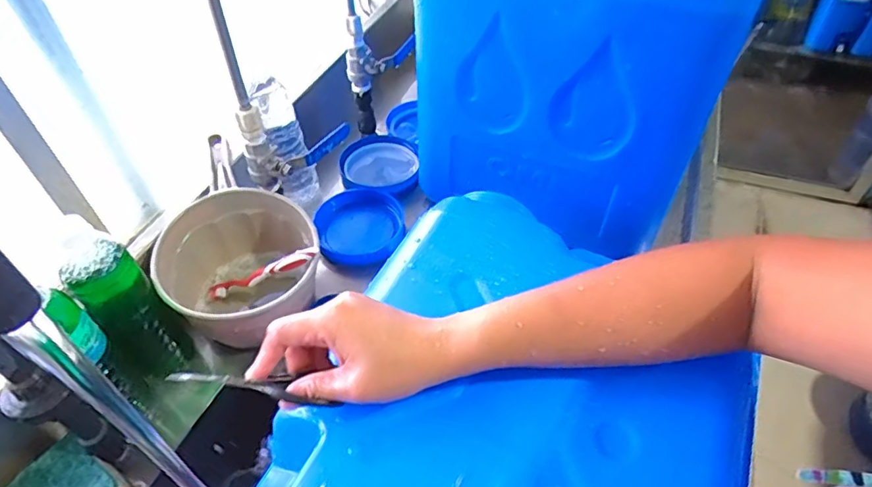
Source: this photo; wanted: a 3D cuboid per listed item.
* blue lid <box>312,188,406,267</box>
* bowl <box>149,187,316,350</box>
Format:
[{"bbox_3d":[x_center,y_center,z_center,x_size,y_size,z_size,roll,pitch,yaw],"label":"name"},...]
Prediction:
[{"bbox_3d":[-0.104,-0.023,0.723,0.114,0.037,0.118,-2,46,2],"label":"blue lid"},{"bbox_3d":[-0.220,0.034,0.610,0.167,0.117,0.162,-2,46,2],"label":"bowl"}]

